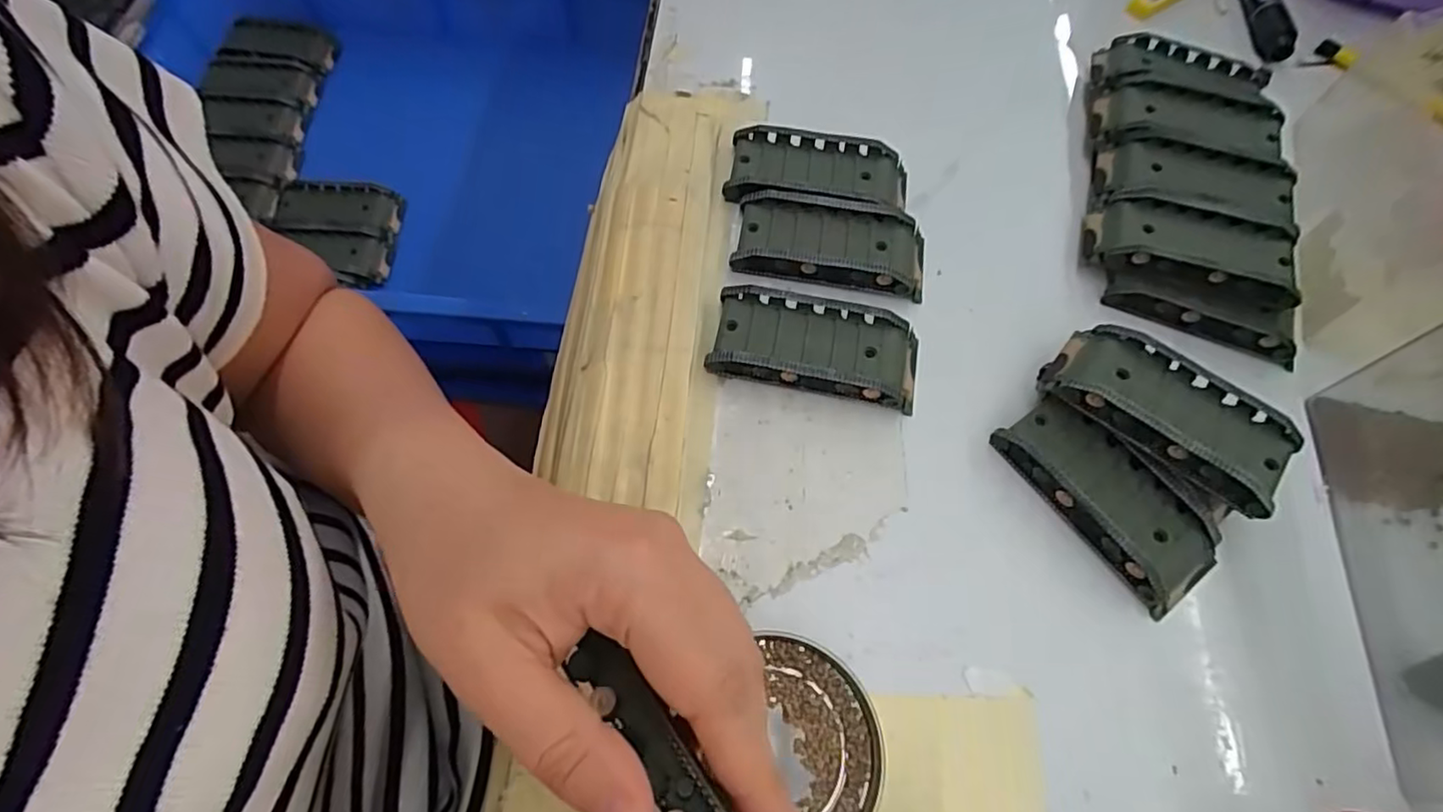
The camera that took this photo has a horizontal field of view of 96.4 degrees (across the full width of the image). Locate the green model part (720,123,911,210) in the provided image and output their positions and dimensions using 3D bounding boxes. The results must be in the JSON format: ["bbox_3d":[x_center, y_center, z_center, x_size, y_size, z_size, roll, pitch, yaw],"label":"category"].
[{"bbox_3d":[0.053,-0.126,0.349,0.096,0.016,0.045,8,65,1],"label":"green model part"}]

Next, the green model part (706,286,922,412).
[{"bbox_3d":[0.046,-0.028,0.304,0.096,0.020,0.044,12,65,3],"label":"green model part"}]

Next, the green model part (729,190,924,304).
[{"bbox_3d":[0.057,-0.084,0.330,0.096,0.014,0.046,10,65,2],"label":"green model part"}]

